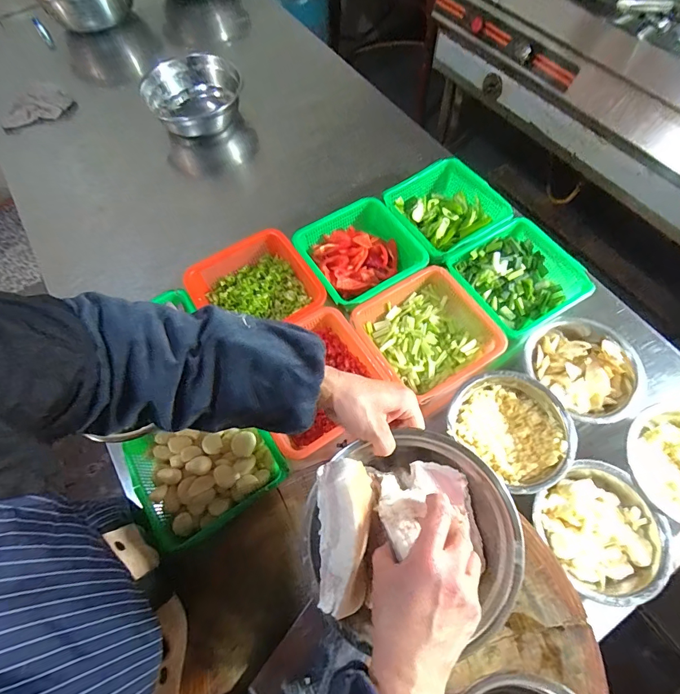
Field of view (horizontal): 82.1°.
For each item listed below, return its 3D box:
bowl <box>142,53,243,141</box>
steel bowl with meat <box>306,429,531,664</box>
[{"bbox_3d":[-0.310,-0.529,0.848,0.193,0.090,0.192,-1,66,2],"label":"bowl"},{"bbox_3d":[0.070,0.174,0.367,0.194,0.083,0.177,-1,66,2],"label":"steel bowl with meat"}]

